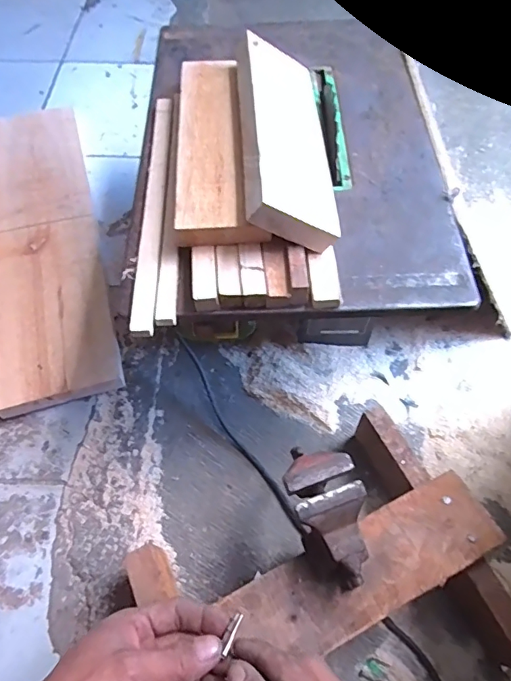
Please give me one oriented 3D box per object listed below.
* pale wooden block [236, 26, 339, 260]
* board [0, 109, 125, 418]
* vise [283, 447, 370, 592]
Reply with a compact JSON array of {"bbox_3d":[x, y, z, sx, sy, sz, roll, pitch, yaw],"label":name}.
[{"bbox_3d":[0.029,-0.201,0.471,0.087,0.026,0.240,13,57,-25],"label":"pale wooden block"},{"bbox_3d":[-0.333,-0.166,0.757,0.157,0.036,0.582,-14,61,-8],"label":"board"},{"bbox_3d":[0.066,0.157,0.426,0.058,0.076,0.111,-20,62,-11],"label":"vise"}]

